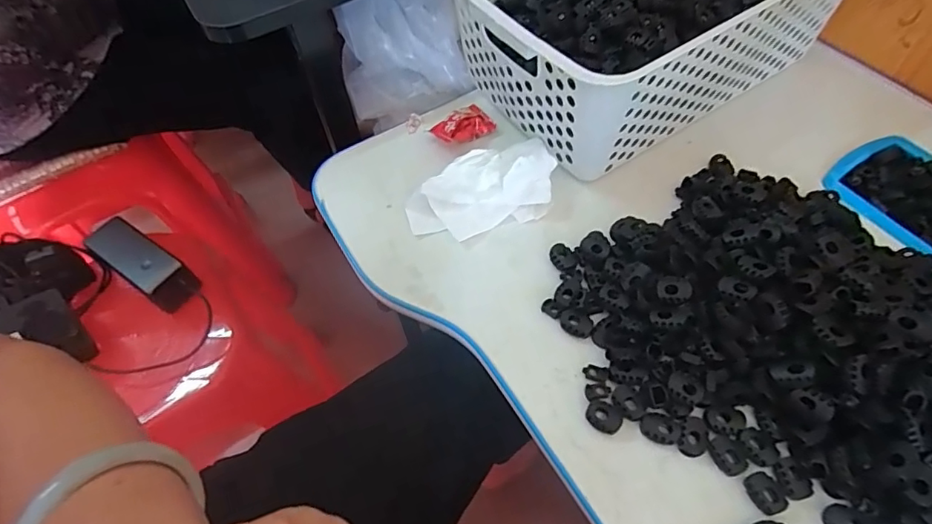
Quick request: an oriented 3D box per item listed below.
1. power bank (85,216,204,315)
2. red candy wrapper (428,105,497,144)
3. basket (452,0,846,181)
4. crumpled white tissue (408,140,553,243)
[{"bbox_3d":[-0.357,0.002,0.577,0.143,0.040,0.048,28,64,21],"label":"power bank"},{"bbox_3d":[0.002,-0.117,0.448,0.055,0.023,0.025,-16,56,-23],"label":"red candy wrapper"},{"bbox_3d":[0.155,-0.216,0.444,0.317,0.108,0.200,-32,61,-16],"label":"basket"},{"bbox_3d":[0.011,-0.059,0.399,0.115,0.033,0.066,-16,57,-7],"label":"crumpled white tissue"}]

